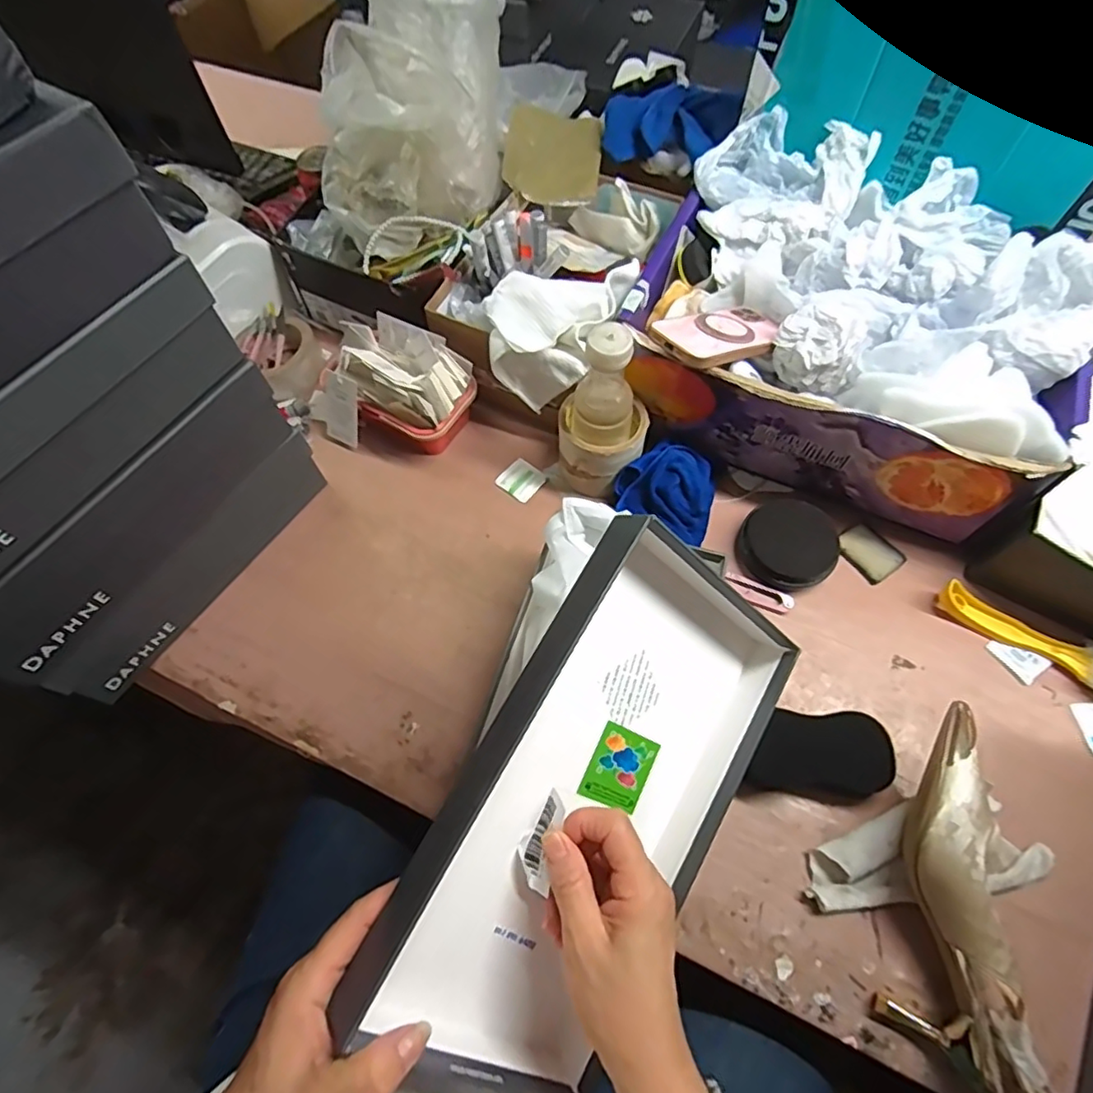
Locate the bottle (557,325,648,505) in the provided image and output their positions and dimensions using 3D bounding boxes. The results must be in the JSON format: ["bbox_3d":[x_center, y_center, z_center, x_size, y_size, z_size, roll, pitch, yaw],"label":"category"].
[{"bbox_3d":[0.052,-0.122,0.573,0.088,0.180,0.069,14,64,8],"label":"bottle"}]

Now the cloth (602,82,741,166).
[{"bbox_3d":[0.143,-0.504,0.708,0.162,0.059,0.092,26,67,14],"label":"cloth"}]

